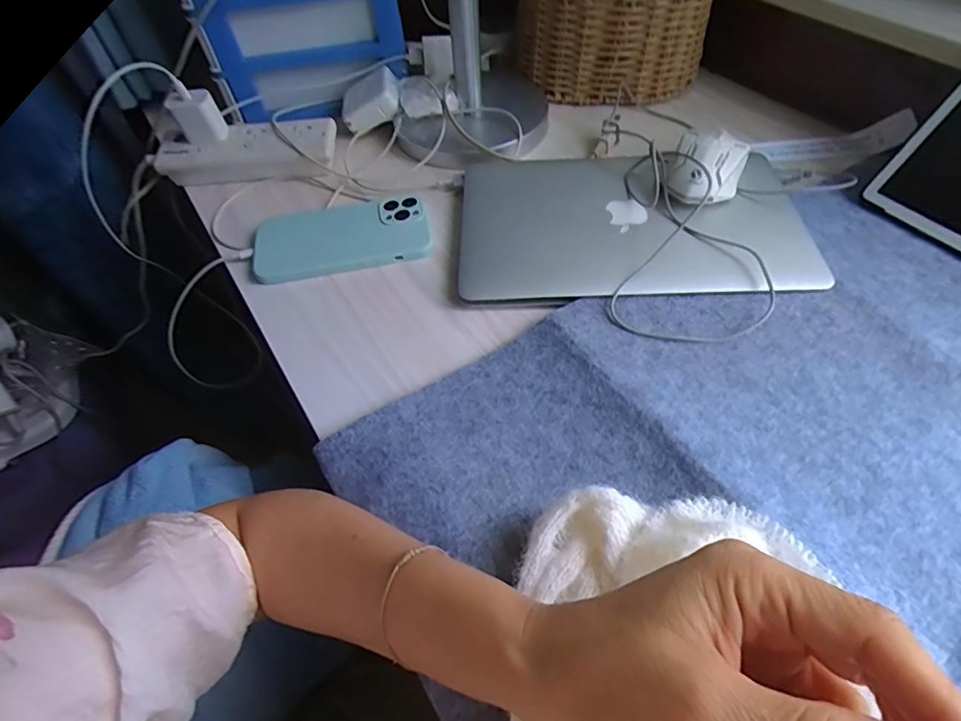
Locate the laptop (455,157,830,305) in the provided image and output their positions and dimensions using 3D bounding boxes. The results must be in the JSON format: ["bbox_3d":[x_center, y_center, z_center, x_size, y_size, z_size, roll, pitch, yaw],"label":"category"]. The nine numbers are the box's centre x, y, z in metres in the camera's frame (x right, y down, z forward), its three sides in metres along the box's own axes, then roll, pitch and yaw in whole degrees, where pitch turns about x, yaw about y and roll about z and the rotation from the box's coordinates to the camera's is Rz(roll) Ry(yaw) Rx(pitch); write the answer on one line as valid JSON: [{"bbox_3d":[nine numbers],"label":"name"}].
[{"bbox_3d":[0.134,-0.133,0.458,0.299,0.023,0.191,-1,55,4],"label":"laptop"}]

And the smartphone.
[{"bbox_3d":[-0.132,-0.122,0.481,0.163,0.015,0.083,-10,54,-3],"label":"smartphone"}]

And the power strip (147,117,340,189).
[{"bbox_3d":[-0.254,-0.226,0.554,0.189,0.035,0.057,-9,54,-2],"label":"power strip"}]

